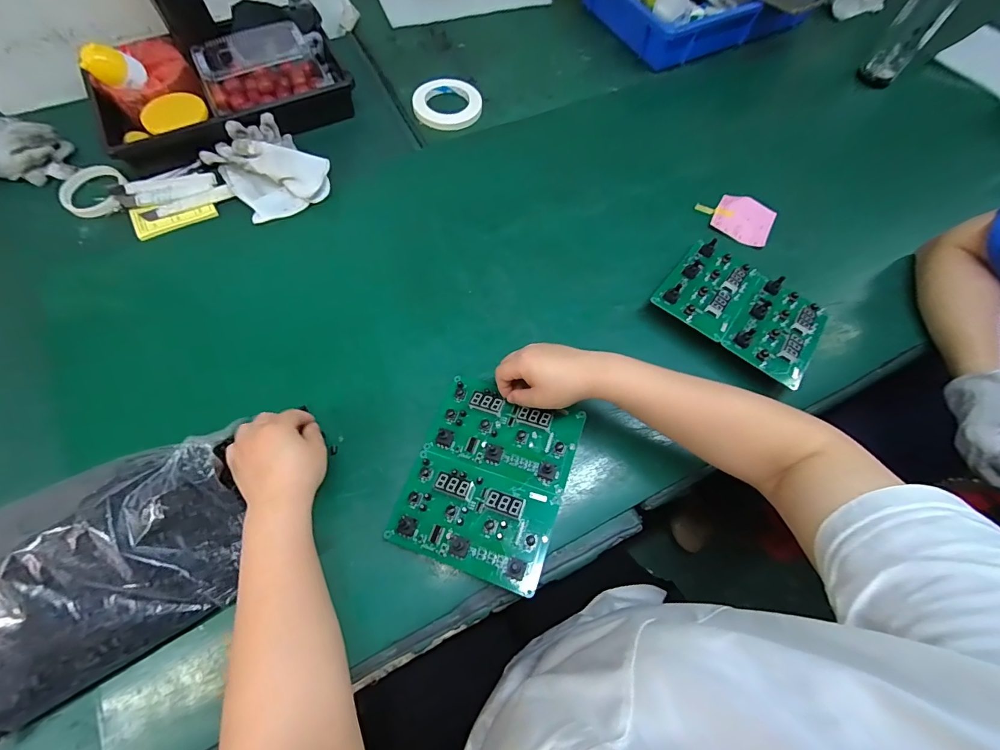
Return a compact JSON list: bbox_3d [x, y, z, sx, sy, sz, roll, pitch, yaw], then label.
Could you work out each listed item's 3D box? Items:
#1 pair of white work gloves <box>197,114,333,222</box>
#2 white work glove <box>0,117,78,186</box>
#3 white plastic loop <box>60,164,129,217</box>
[{"bbox_3d":[-0.344,-0.312,0.635,0.141,0.044,0.167,-35,71,-16],"label":"pair of white work gloves"},{"bbox_3d":[-0.738,-0.339,0.637,0.154,0.049,0.102,-5,66,-3],"label":"white work glove"},{"bbox_3d":[-0.600,-0.273,0.625,0.093,0.018,0.094,0,66,-1],"label":"white plastic loop"}]

